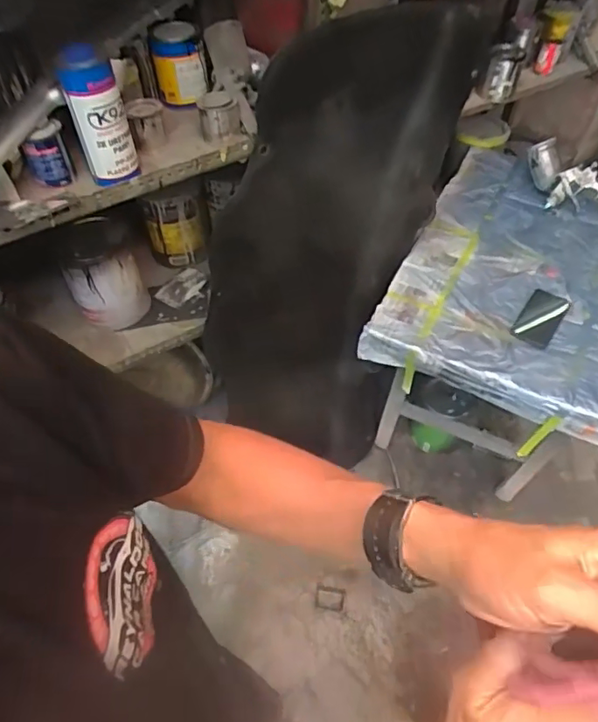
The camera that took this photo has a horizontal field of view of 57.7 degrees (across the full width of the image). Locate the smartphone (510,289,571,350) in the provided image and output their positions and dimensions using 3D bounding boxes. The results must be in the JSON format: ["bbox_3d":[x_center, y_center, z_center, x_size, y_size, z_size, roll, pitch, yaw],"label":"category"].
[{"bbox_3d":[0.549,-0.097,1.234,0.089,0.015,0.189,29,53,23],"label":"smartphone"}]

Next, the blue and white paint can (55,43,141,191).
[{"bbox_3d":[-0.321,-0.388,0.878,0.088,0.208,0.071,-12,50,-10],"label":"blue and white paint can"}]

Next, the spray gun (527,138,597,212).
[{"bbox_3d":[0.737,-0.455,1.418,0.312,0.129,0.109,24,51,20],"label":"spray gun"}]

